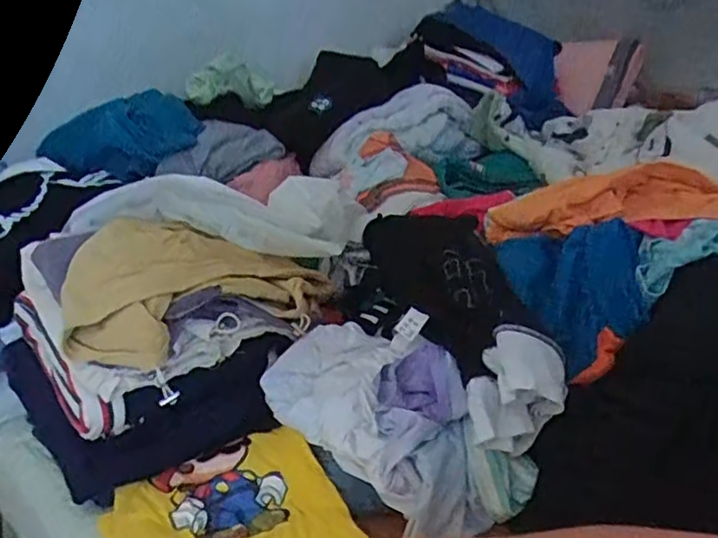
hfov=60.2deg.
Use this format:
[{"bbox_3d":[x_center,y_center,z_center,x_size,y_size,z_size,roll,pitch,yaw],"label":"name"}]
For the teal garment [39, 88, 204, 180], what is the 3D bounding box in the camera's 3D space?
[{"bbox_3d":[-0.436,-0.248,1.172,0.279,0.122,0.139,-20,33,-32],"label":"teal garment"}]

